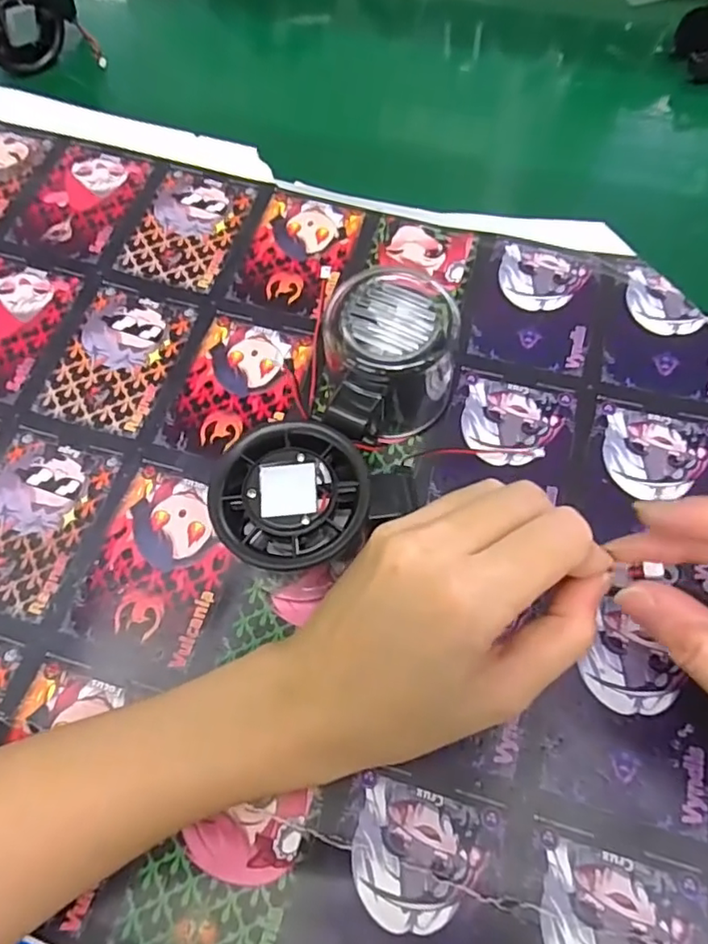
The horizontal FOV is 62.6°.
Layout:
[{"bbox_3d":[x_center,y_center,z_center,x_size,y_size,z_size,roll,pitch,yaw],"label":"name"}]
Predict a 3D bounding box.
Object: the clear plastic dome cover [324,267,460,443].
[{"bbox_3d":[0.017,-0.044,0.259,0.054,0.055,0.065,3,66,3],"label":"clear plastic dome cover"}]

